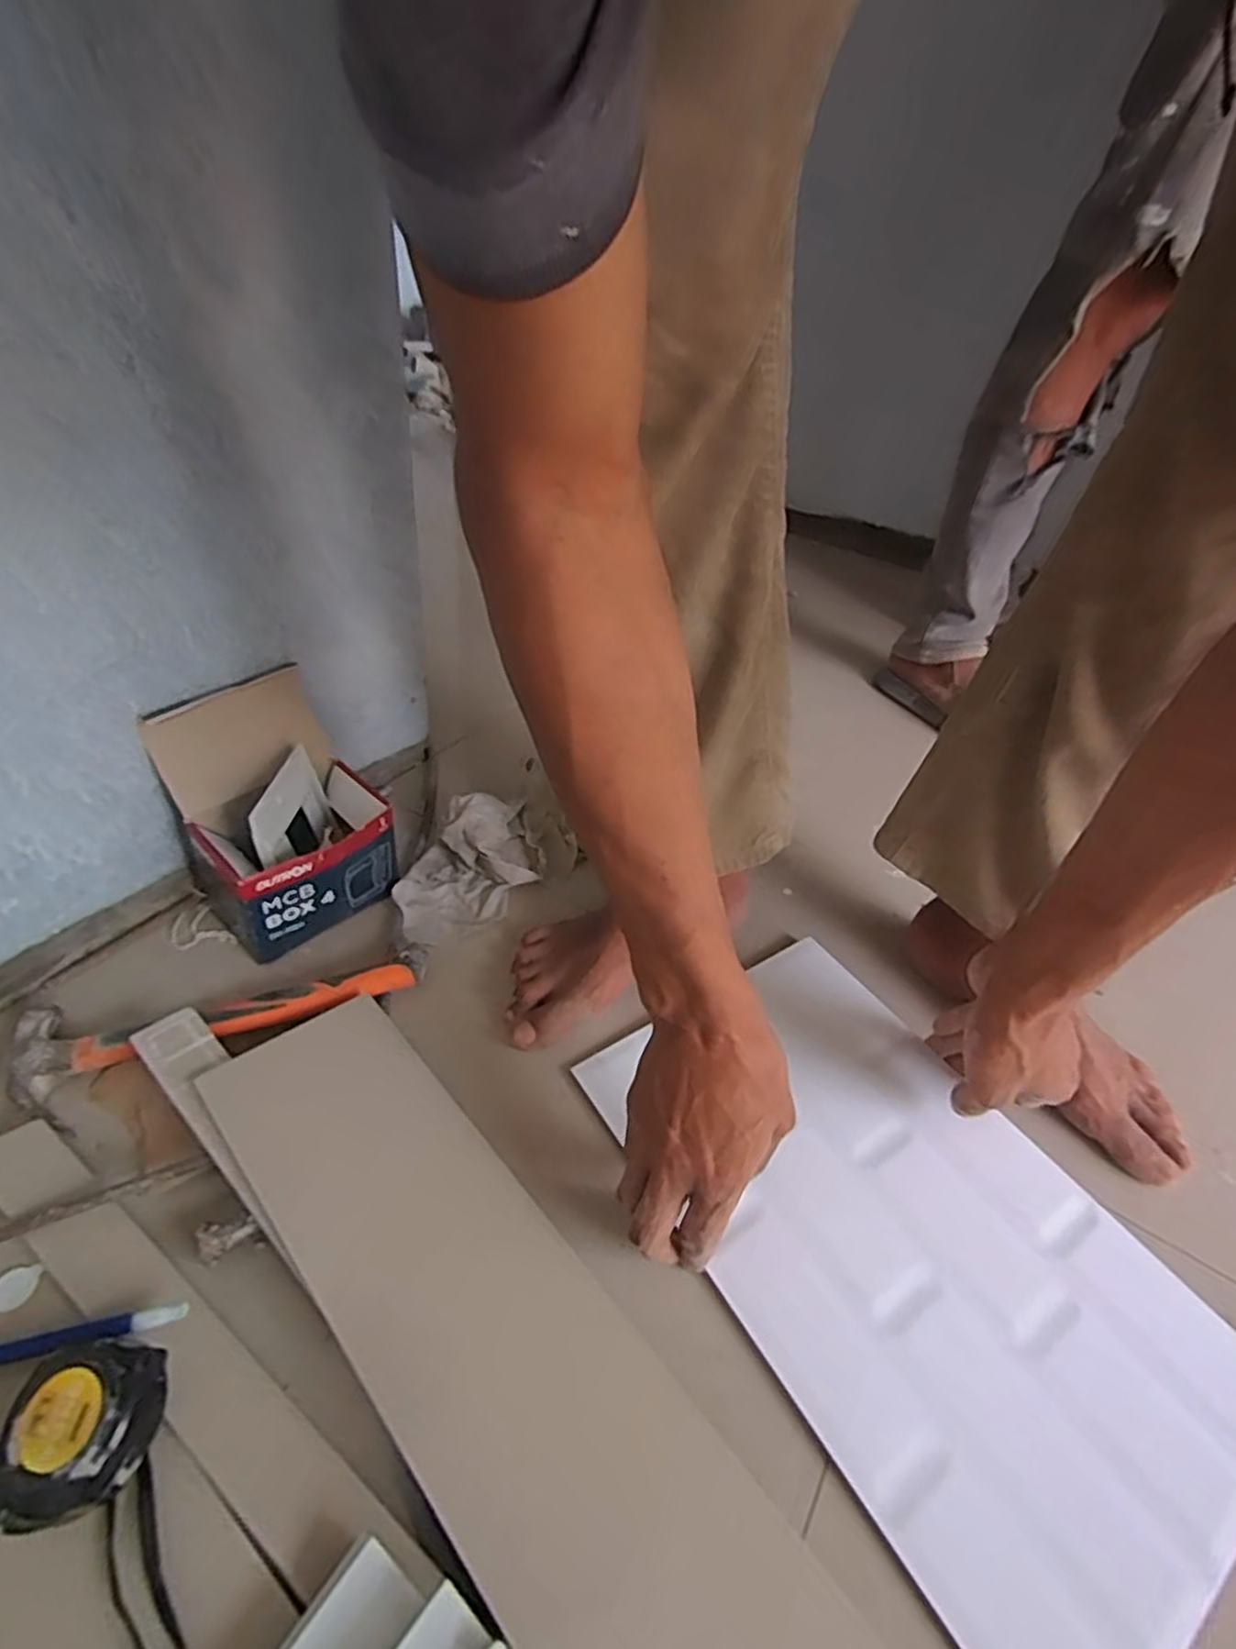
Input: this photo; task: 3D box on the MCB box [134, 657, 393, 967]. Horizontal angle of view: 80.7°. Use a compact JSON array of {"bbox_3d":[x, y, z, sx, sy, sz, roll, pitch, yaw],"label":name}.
[{"bbox_3d":[-0.269,-0.012,0.588,0.136,0.164,0.141,36,48,29],"label":"MCB box"}]

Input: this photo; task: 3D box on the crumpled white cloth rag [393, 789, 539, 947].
[{"bbox_3d":[-0.135,0.035,0.661,0.097,0.053,0.155,27,44,21],"label":"crumpled white cloth rag"}]

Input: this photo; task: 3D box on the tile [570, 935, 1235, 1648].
[{"bbox_3d":[0.181,0.257,0.473,0.244,0.013,0.392,-21,48,-29],"label":"tile"}]

